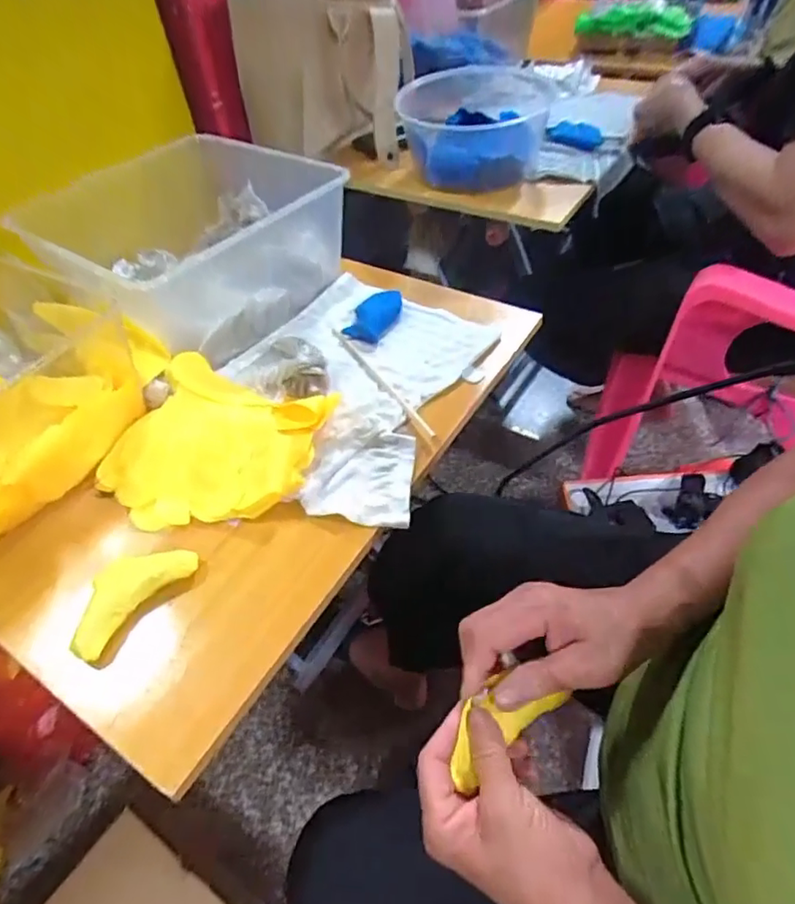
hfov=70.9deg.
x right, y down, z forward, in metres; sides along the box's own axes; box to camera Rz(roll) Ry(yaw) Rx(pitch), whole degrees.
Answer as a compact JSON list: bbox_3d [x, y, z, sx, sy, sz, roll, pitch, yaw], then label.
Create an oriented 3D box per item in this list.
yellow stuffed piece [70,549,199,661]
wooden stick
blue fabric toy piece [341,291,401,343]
[{"bbox_3d":[-0.216,0.109,0.446,0.045,0.018,0.105,29,56,27],"label":"yellow stuffed piece"},{"bbox_3d":[-0.024,-0.083,0.613,0.013,0.008,0.215,-26,51,-18],"label":"wooden stick"},{"bbox_3d":[-0.025,-0.170,0.679,0.047,0.014,0.089,13,51,17],"label":"blue fabric toy piece"}]

